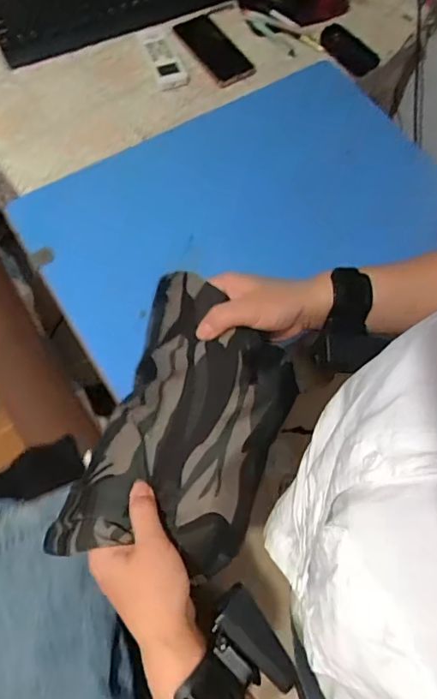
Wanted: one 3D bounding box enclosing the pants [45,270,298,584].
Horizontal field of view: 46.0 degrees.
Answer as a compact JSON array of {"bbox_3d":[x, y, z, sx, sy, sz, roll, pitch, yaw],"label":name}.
[{"bbox_3d":[-0.021,0.061,0.422,0.138,0.051,0.232,20,67,6],"label":"pants"}]

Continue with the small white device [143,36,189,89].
[{"bbox_3d":[-0.092,-0.501,0.890,0.047,0.017,0.119,-19,68,-10],"label":"small white device"}]

